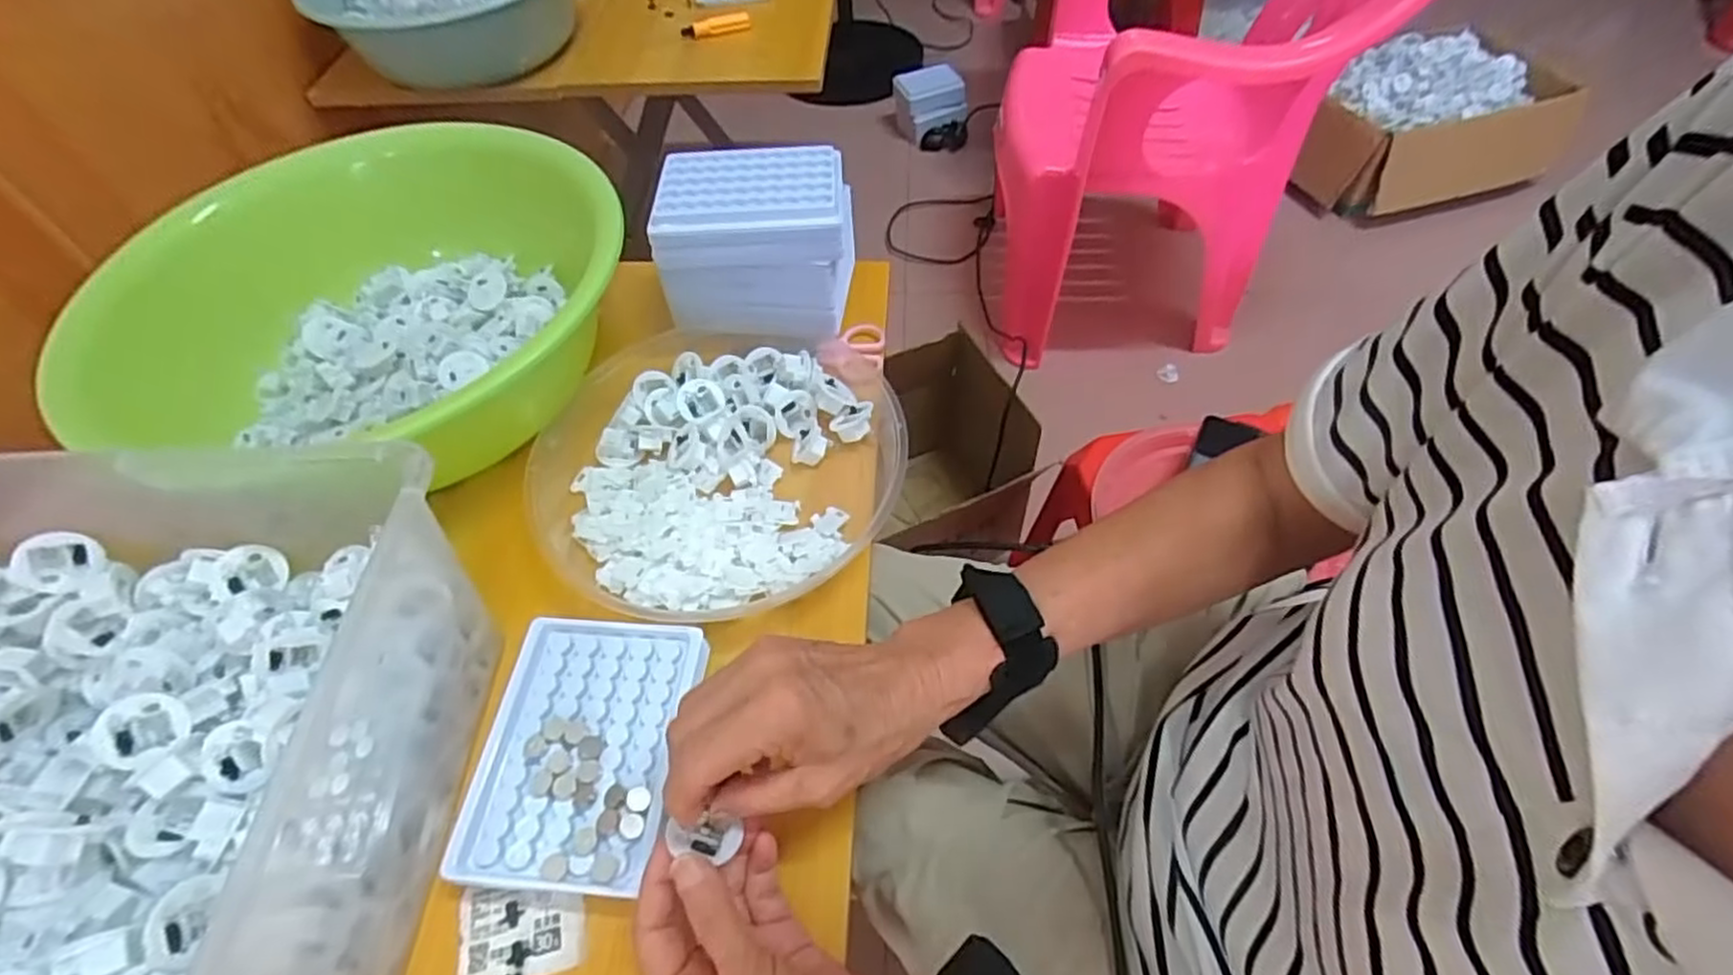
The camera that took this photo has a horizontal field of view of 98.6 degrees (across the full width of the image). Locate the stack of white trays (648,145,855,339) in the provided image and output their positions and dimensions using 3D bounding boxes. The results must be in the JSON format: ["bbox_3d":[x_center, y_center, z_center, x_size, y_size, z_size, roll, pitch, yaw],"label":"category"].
[{"bbox_3d":[-0.075,-0.181,0.548,0.136,0.098,0.093,-3,54,2],"label":"stack of white trays"}]

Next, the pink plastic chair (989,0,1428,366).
[{"bbox_3d":[0.467,-0.551,1.081,0.517,0.643,0.485,0,55,4],"label":"pink plastic chair"}]

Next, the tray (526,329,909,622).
[{"bbox_3d":[-0.102,-0.023,0.505,0.245,0.046,0.251,-2,54,2],"label":"tray"}]

